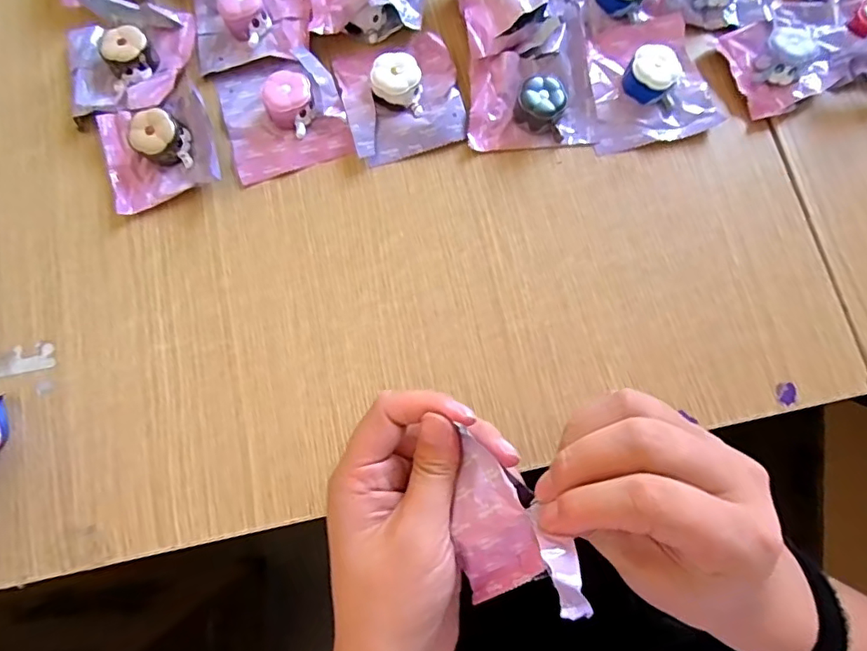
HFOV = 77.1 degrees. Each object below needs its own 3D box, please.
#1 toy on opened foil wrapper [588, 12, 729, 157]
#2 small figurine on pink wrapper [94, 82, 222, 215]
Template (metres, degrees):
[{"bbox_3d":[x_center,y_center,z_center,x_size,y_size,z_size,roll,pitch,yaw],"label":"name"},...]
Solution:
[{"bbox_3d":[0.152,-0.176,0.380,0.086,0.021,0.095,-11,78,-2],"label":"toy on opened foil wrapper"},{"bbox_3d":[-0.188,-0.123,0.371,0.075,0.025,0.075,-17,79,-3],"label":"small figurine on pink wrapper"}]

